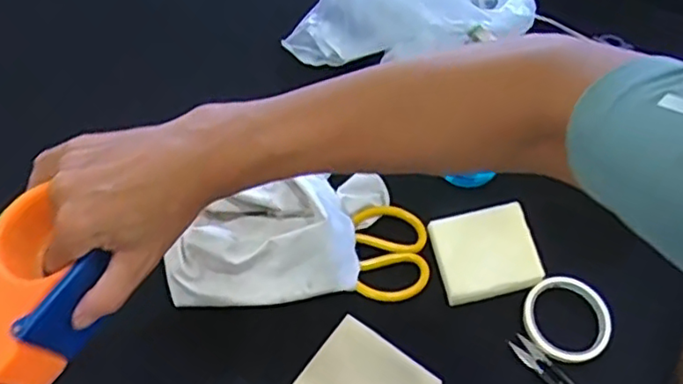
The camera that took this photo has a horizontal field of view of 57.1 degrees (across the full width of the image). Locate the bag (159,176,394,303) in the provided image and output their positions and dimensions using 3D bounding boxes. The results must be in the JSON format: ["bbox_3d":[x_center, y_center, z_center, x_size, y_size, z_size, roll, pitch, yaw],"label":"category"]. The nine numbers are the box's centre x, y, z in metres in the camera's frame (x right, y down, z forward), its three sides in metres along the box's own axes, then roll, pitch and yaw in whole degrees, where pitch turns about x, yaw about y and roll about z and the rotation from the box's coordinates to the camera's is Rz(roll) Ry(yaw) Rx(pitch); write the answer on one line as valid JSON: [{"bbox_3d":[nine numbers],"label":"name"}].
[{"bbox_3d":[-0.067,0.045,0.682,0.249,0.052,0.139,-8,60,-9],"label":"bag"}]

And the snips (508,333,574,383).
[{"bbox_3d":[0.219,0.189,0.652,0.021,0.010,0.099,-35,67,-22],"label":"snips"}]

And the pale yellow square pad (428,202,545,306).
[{"bbox_3d":[0.160,0.065,0.698,0.104,0.023,0.097,-10,60,-10],"label":"pale yellow square pad"}]

